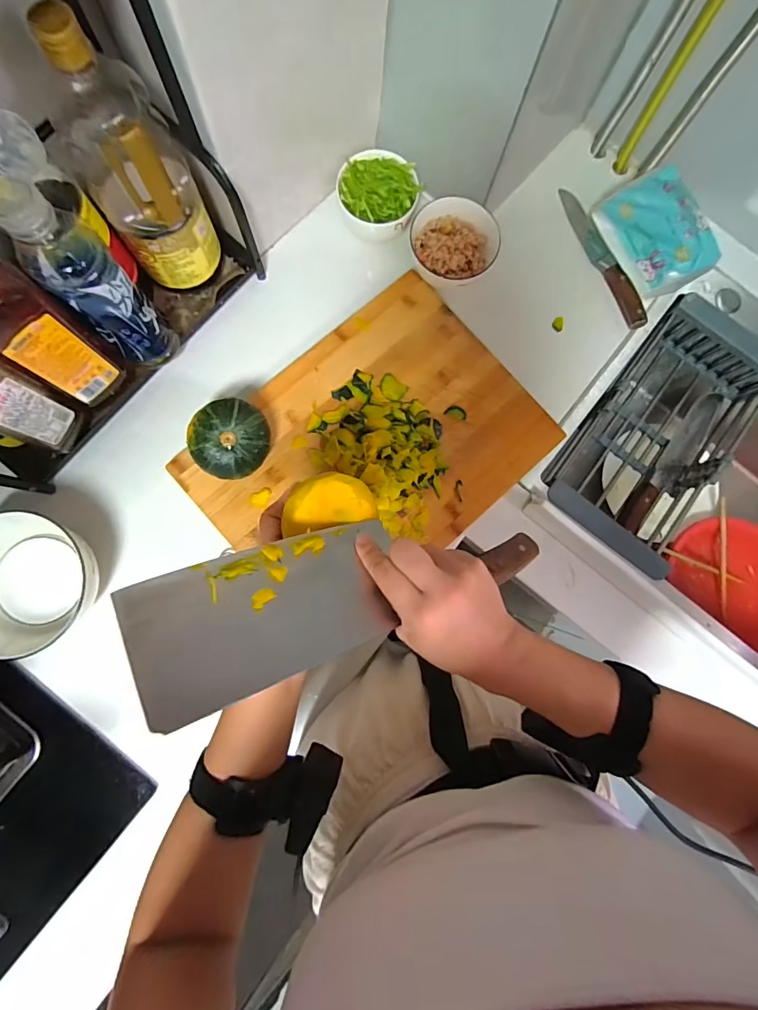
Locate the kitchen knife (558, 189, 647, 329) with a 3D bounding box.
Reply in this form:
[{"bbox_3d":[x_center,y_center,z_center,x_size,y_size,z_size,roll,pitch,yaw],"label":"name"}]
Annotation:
[{"bbox_3d":[0.316,-0.350,0.608,0.023,0.020,0.223,-23,84,-6],"label":"kitchen knife"}]

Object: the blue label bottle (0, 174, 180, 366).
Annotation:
[{"bbox_3d":[-0.284,-0.218,0.431,0.069,0.227,0.061,45,83,3],"label":"blue label bottle"}]

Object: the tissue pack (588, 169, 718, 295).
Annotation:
[{"bbox_3d":[0.373,-0.364,0.575,0.082,0.071,0.152,-22,84,-6],"label":"tissue pack"}]

